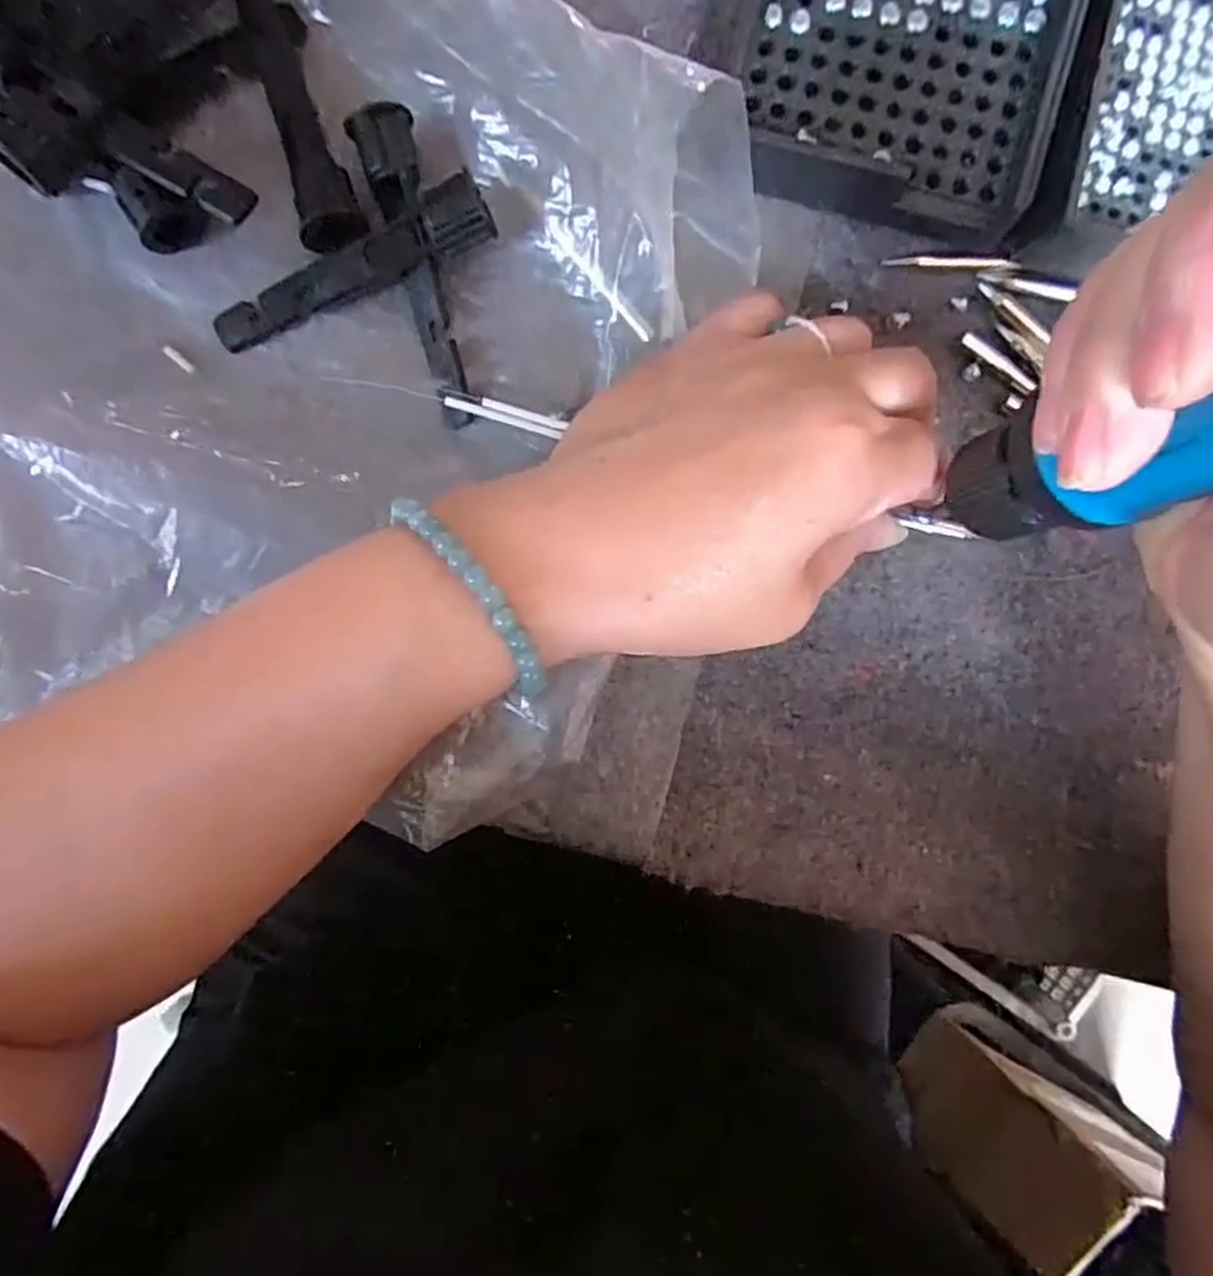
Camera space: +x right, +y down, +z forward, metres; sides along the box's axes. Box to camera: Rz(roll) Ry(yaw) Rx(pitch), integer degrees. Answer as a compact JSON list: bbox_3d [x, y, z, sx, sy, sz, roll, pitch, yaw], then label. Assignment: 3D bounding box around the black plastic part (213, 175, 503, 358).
[{"bbox_3d":[-0.071,-0.104,0.215,0.083,0.007,0.017,-30,95,-2],"label":"black plastic part"}]

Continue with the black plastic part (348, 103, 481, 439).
[{"bbox_3d":[-0.052,-0.103,0.215,0.015,0.013,0.084,-15,94,-3],"label":"black plastic part"}]

